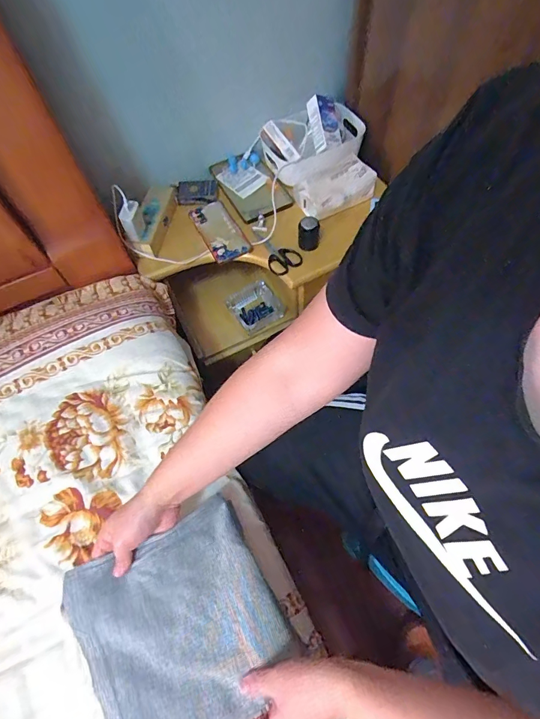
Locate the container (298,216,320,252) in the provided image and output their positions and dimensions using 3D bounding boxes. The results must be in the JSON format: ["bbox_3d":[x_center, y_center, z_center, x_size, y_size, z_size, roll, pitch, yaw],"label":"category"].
[{"bbox_3d":[0.073,-0.238,0.730,0.039,0.052,0.033,0,62,4],"label":"container"}]

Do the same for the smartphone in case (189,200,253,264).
[{"bbox_3d":[-0.103,-0.261,0.776,0.077,0.015,0.159,-25,64,-9],"label":"smartphone in case"}]

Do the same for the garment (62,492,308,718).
[{"bbox_3d":[-0.096,0.292,0.418,0.203,0.030,0.209,-28,64,-14],"label":"garment"}]

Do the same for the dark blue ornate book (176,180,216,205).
[{"bbox_3d":[-0.156,-0.361,0.825,0.085,0.017,0.065,-11,62,-2],"label":"dark blue ornate book"}]

